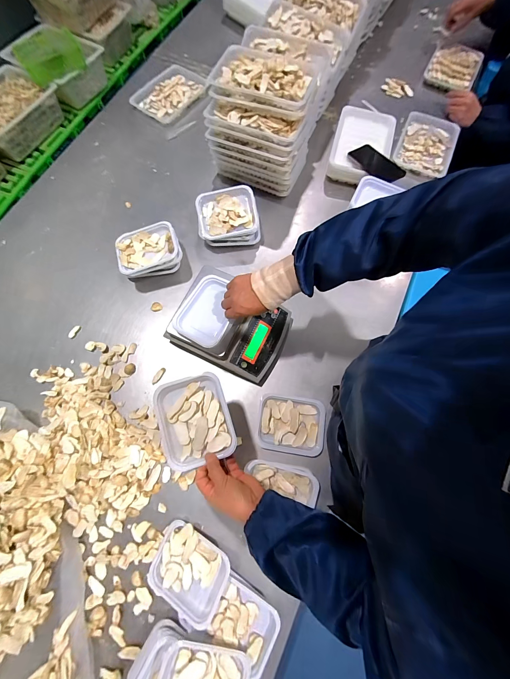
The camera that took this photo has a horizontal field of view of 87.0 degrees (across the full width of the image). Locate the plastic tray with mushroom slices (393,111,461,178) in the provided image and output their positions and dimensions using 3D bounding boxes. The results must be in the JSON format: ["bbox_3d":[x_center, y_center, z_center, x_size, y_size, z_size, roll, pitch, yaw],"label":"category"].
[{"bbox_3d":[0.541,-0.615,0.843,0.166,0.031,0.227,22,74,6],"label":"plastic tray with mushroom slices"}]

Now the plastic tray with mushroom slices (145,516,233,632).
[{"bbox_3d":[-0.120,0.428,0.501,0.140,0.031,0.123,20,79,19],"label":"plastic tray with mushroom slices"}]

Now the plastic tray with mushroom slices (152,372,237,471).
[{"bbox_3d":[-0.104,0.137,0.462,0.121,0.027,0.142,-19,74,-6],"label":"plastic tray with mushroom slices"}]

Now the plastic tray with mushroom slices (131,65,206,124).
[{"bbox_3d":[-0.270,-0.813,0.887,0.159,0.032,0.248,34,76,10],"label":"plastic tray with mushroom slices"}]

